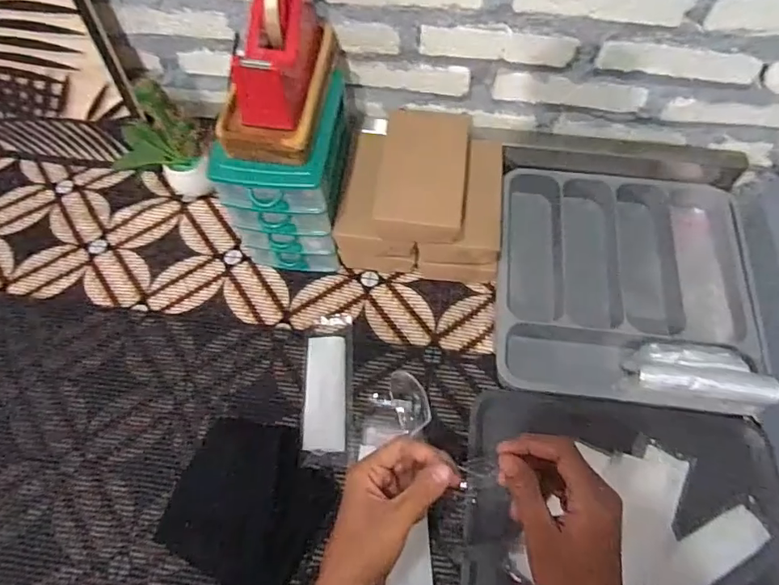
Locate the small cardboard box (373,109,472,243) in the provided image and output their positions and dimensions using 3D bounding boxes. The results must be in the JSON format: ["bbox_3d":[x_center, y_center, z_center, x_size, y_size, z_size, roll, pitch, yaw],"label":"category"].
[{"bbox_3d":[0.045,-0.153,0.656,0.111,0.040,0.177,6,62,3],"label":"small cardboard box"}]

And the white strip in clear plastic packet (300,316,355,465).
[{"bbox_3d":[-0.079,0.121,0.662,0.062,0.021,0.202,-1,62,-1],"label":"white strip in clear plastic packet"}]

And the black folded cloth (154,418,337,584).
[{"bbox_3d":[-0.164,0.246,0.603,0.179,0.017,0.167,22,64,11],"label":"black folded cloth"}]

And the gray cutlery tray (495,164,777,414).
[{"bbox_3d":[0.317,-0.017,0.711,0.325,0.073,0.348,7,62,3],"label":"gray cutlery tray"}]

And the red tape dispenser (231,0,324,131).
[{"bbox_3d":[-0.119,-0.278,0.553,0.058,0.107,0.168,10,64,6],"label":"red tape dispenser"}]

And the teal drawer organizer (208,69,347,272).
[{"bbox_3d":[-0.138,-0.149,0.698,0.145,0.214,0.159,4,62,2],"label":"teal drawer organizer"}]

